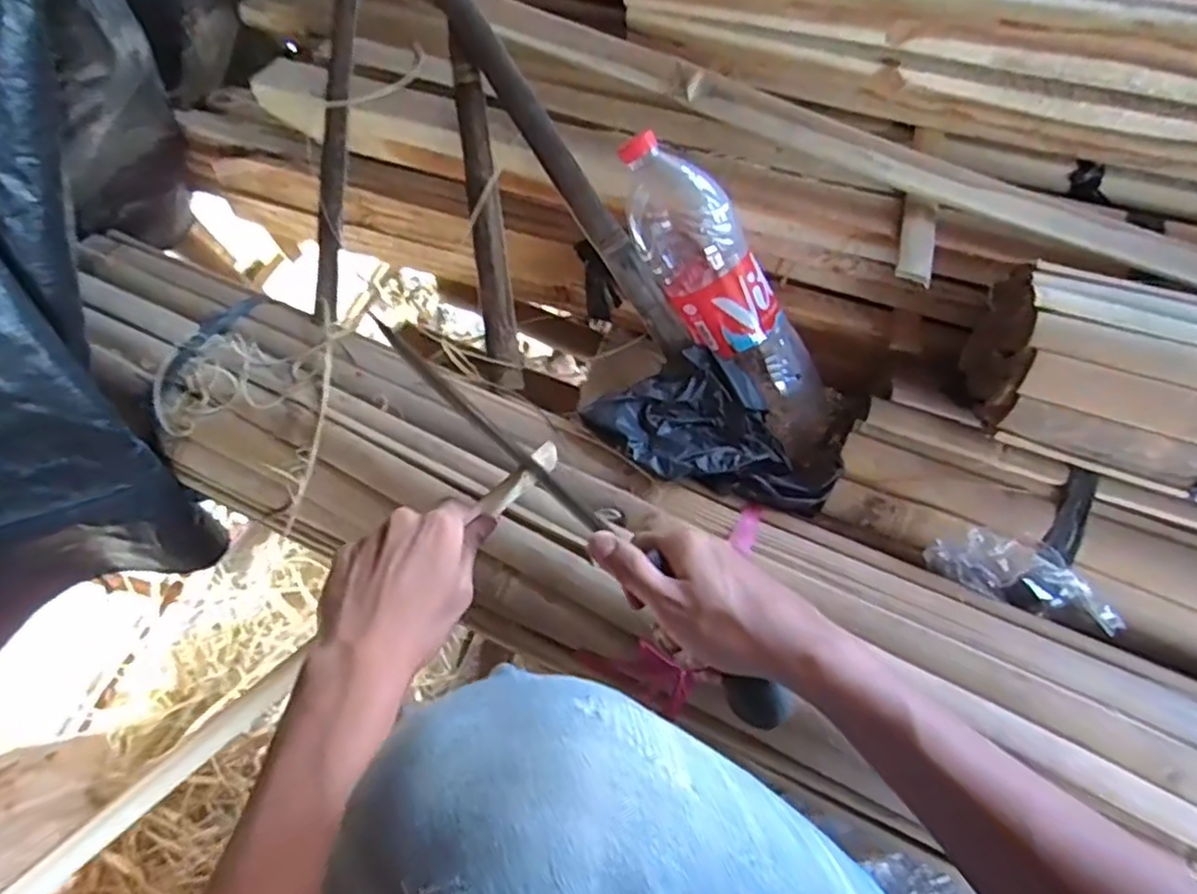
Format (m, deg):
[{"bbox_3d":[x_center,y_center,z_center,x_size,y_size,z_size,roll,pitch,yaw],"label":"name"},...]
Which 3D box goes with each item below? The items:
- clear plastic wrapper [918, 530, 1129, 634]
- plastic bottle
[{"bbox_3d":[0.325,0.097,0.511,0.134,0.046,0.038,19,66,10],"label":"clear plastic wrapper"},{"bbox_3d":[0.121,-0.121,0.609,0.083,0.083,0.337,-46,112,-19],"label":"plastic bottle"}]

